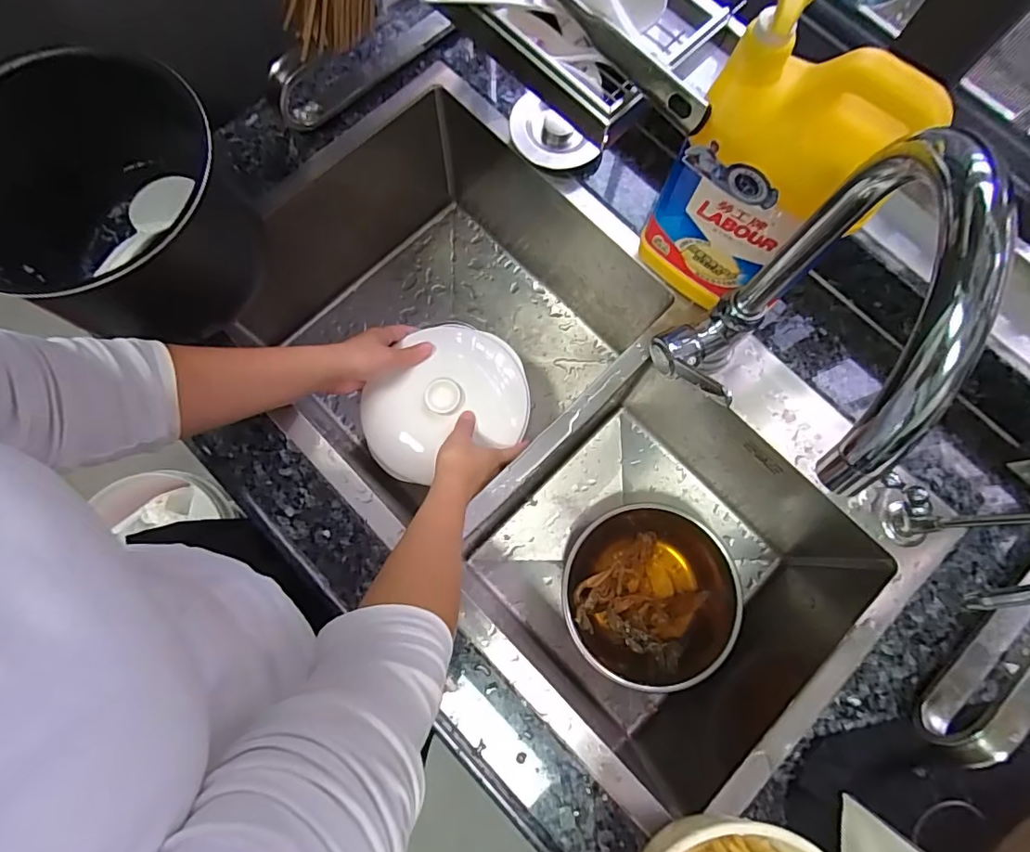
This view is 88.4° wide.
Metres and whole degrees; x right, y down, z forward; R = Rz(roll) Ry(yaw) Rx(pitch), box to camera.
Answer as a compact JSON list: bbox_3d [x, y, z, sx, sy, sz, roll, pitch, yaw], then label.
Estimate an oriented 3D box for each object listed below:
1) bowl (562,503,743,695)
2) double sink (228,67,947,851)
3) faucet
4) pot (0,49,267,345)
[{"bbox_3d":[0.162,0.205,0.652,0.204,0.063,0.200,0,77,-1],"label":"bowl"},{"bbox_3d":[0.022,-0.002,0.629,0.394,0.212,0.747,-39,81,-9],"label":"double sink"},{"bbox_3d":[0.157,-0.050,0.344,0.076,0.273,0.184,21,77,3],"label":"faucet"},{"bbox_3d":[-0.347,-0.186,0.478,0.191,0.154,0.196,0,77,-1],"label":"pot"}]

